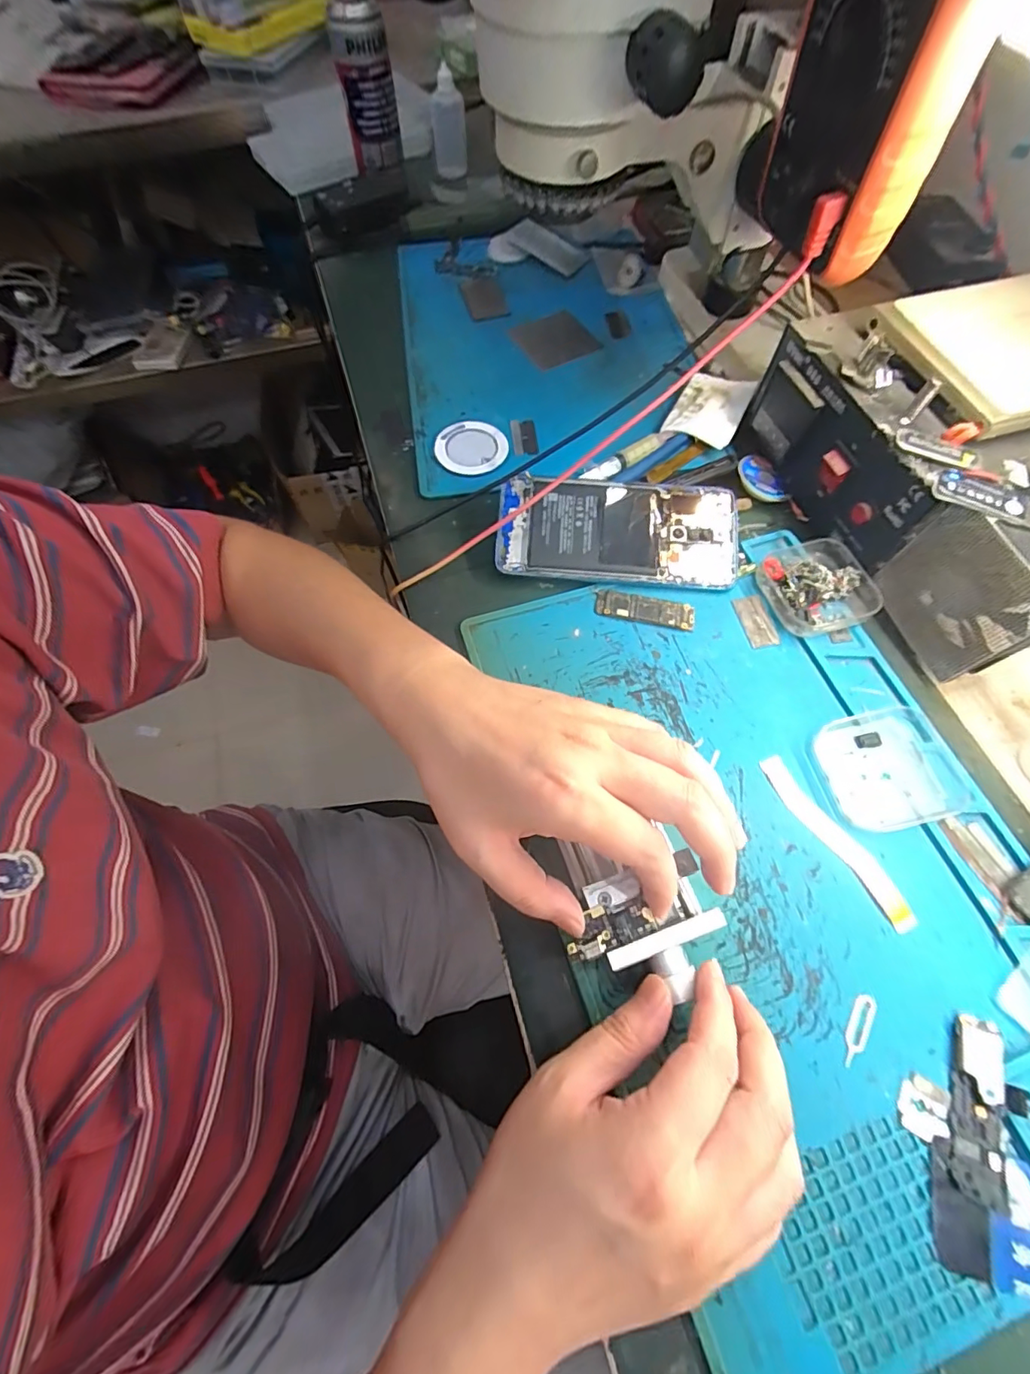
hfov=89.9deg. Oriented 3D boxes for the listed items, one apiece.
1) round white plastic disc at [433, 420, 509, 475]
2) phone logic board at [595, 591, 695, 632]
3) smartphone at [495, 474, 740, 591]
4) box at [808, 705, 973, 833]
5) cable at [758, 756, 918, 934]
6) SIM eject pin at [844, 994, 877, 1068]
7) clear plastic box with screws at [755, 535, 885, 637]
[{"bbox_3d":[-0.036,-0.192,0.411,0.055,0.007,0.055,-1,65,1],"label":"round white plastic disc"},{"bbox_3d":[0.087,-0.052,0.344,0.064,0.004,0.021,12,66,7],"label":"phone logic board"},{"bbox_3d":[0.071,-0.107,0.356,0.162,0.011,0.074,3,80,1],"label":"smartphone"},{"bbox_3d":[0.211,0.046,0.290,0.073,0.016,0.062,-12,65,-4],"label":"box"},{"bbox_3d":[0.174,0.081,0.280,0.019,0.004,0.102,-33,69,-13],"label":"cable"},{"bbox_3d":[0.162,0.162,0.243,0.009,0.004,0.033,28,66,19],"label":"SIM eject pin"},{"bbox_3d":[0.204,-0.068,0.343,0.067,0.024,0.063,-13,65,-5],"label":"clear plastic box with screws"}]

